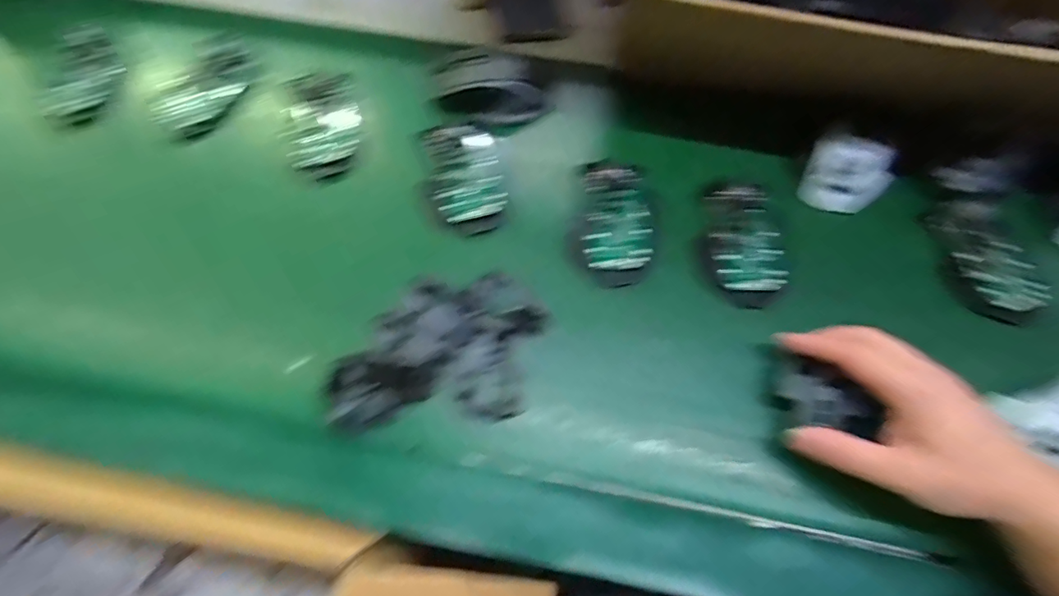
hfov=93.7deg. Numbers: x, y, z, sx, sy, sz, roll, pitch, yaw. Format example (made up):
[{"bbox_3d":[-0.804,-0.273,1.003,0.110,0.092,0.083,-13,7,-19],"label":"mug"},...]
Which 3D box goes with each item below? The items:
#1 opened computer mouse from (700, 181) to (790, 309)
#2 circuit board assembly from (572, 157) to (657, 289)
[{"bbox_3d":[0.179,-0.047,0.418,0.066,0.019,0.107,3,67,2],"label":"opened computer mouse"},{"bbox_3d":[0.073,-0.065,0.419,0.066,0.016,0.108,5,77,2],"label":"circuit board assembly"}]

